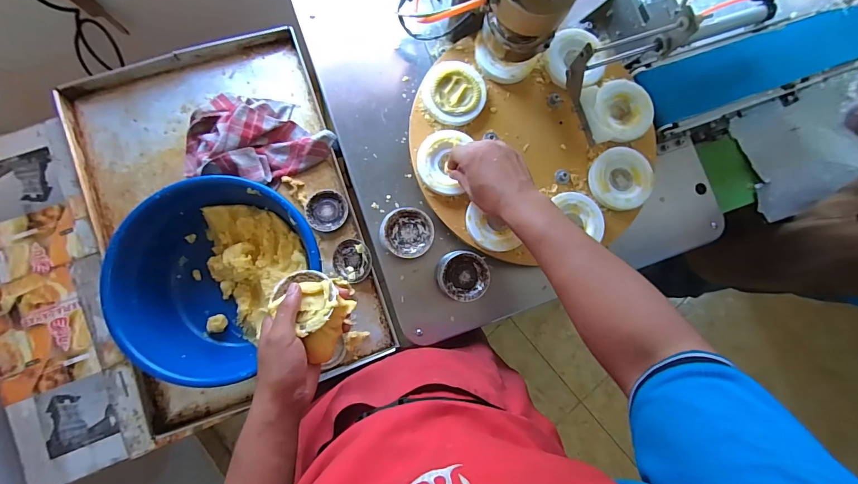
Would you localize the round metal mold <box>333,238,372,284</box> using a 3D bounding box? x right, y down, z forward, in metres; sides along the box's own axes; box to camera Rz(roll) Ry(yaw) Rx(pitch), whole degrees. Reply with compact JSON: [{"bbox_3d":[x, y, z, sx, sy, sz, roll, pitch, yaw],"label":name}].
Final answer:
[{"bbox_3d":[-0.135,0.033,0.696,0.068,0.033,0.075,-2,84,-5],"label":"round metal mold"}]

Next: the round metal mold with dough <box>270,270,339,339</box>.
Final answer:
[{"bbox_3d":[-0.144,0.067,0.463,0.074,0.027,0.068,32,61,6],"label":"round metal mold with dough"}]

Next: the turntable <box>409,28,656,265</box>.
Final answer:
[{"bbox_3d":[0.174,-0.153,0.631,0.396,0.037,0.364,-4,85,-5],"label":"turntable"}]

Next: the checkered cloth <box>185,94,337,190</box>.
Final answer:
[{"bbox_3d":[-0.298,-0.179,0.692,0.253,0.053,0.162,7,84,-4],"label":"checkered cloth"}]

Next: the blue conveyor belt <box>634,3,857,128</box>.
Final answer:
[{"bbox_3d":[0.582,-0.312,0.687,0.462,0.056,0.104,-19,86,-6],"label":"blue conveyor belt"}]

